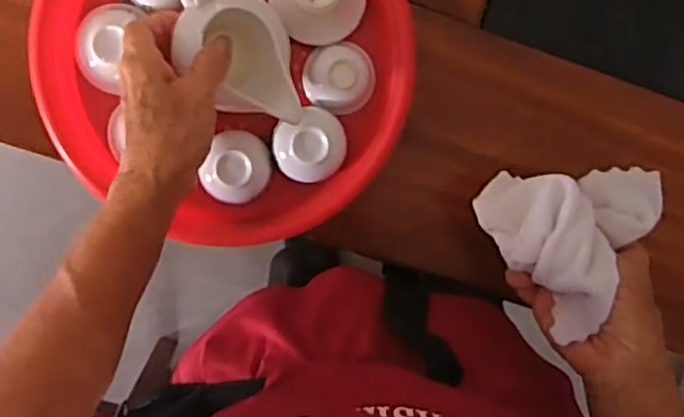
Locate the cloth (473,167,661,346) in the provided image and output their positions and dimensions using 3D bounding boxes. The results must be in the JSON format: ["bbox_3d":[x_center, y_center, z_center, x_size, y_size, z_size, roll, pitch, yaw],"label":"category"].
[{"bbox_3d":[0.139,0.008,0.434,0.084,0.069,0.108,33,92,-6],"label":"cloth"}]

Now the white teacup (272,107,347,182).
[{"bbox_3d":[-0.022,-0.044,0.494,0.051,0.025,0.048,-1,96,-5],"label":"white teacup"}]

